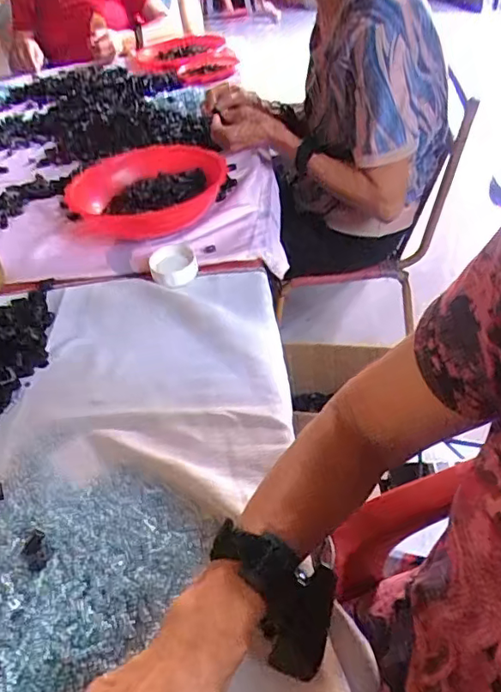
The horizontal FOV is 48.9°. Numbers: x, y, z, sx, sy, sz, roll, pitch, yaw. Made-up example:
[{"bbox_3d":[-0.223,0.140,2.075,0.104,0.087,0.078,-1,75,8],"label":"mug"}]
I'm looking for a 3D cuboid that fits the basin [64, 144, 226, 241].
[{"bbox_3d":[-0.151,-0.239,0.890,0.267,0.090,0.257,-18,42,-11],"label":"basin"}]

